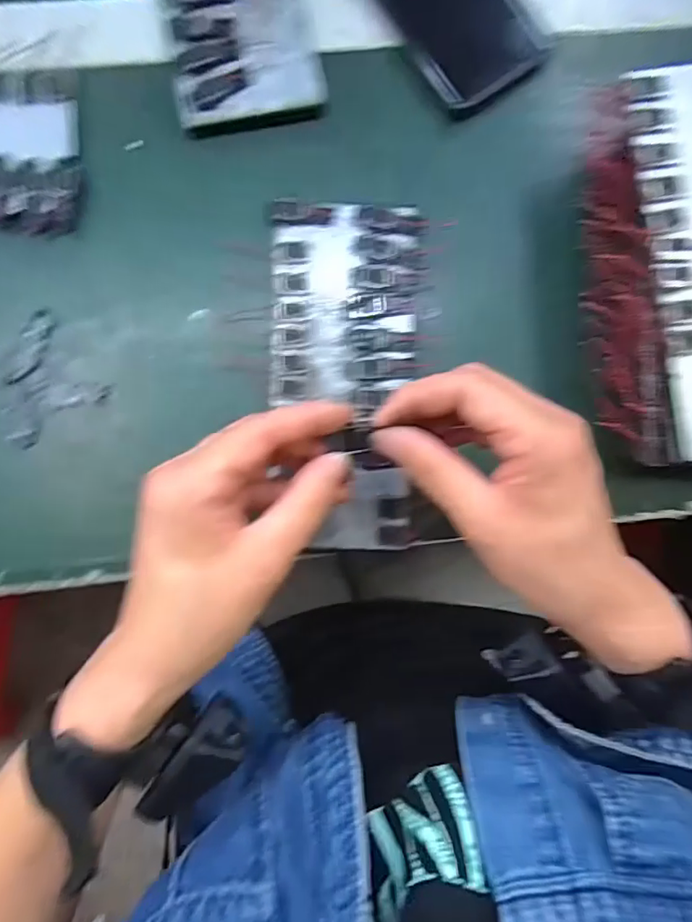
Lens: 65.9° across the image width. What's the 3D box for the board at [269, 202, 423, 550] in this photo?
[{"bbox_3d":[0.003,-0.050,0.310,0.089,0.008,0.199,-5,88,-2],"label":"board"}]

